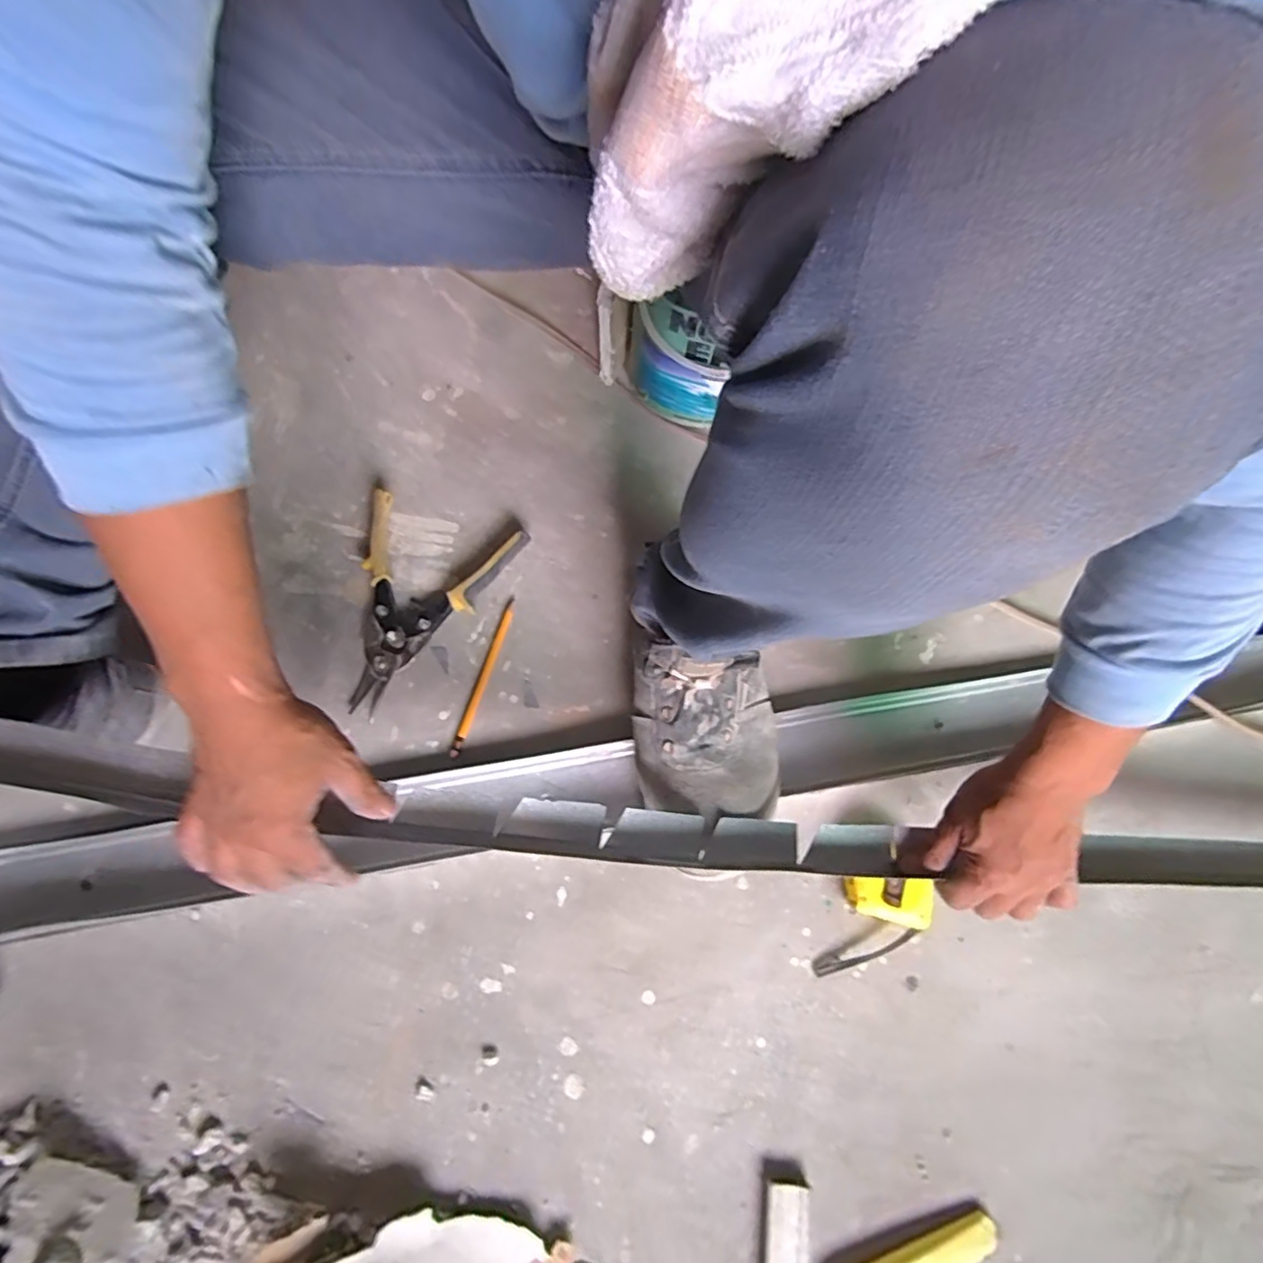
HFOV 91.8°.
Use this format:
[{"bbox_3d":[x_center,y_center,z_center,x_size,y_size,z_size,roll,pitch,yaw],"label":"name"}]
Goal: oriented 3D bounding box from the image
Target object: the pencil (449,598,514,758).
[{"bbox_3d":[-0.145,0.044,0.603,0.011,0.006,0.163,17,72,3],"label":"pencil"}]

